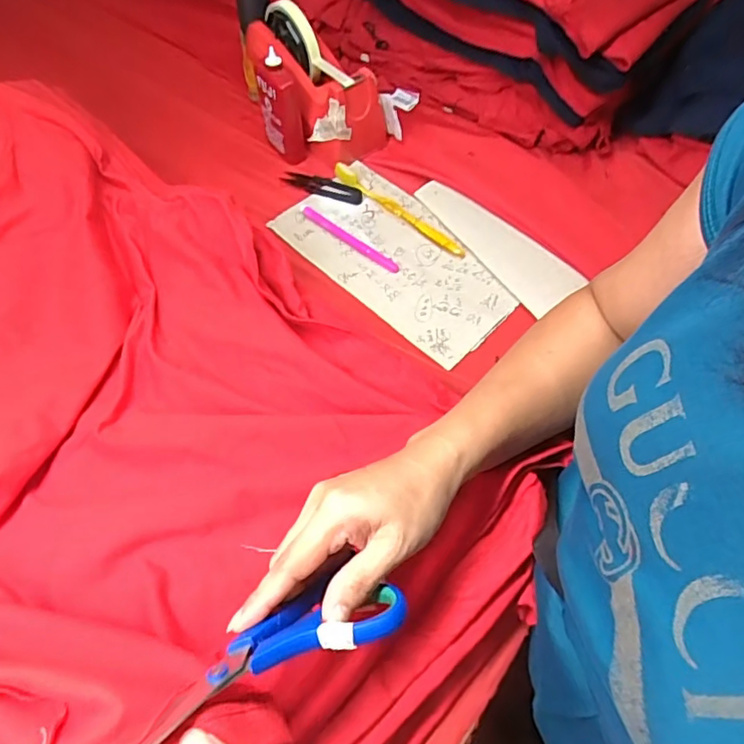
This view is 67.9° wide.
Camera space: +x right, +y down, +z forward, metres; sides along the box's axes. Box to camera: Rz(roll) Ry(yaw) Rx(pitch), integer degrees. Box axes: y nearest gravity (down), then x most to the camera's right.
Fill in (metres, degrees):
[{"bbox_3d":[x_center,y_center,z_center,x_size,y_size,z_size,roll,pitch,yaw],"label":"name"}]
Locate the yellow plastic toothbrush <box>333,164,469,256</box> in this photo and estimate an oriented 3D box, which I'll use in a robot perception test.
[{"bbox_3d":[0.028,-0.175,0.598,0.175,0.011,0.018,38,68,24],"label":"yellow plastic toothbrush"}]

